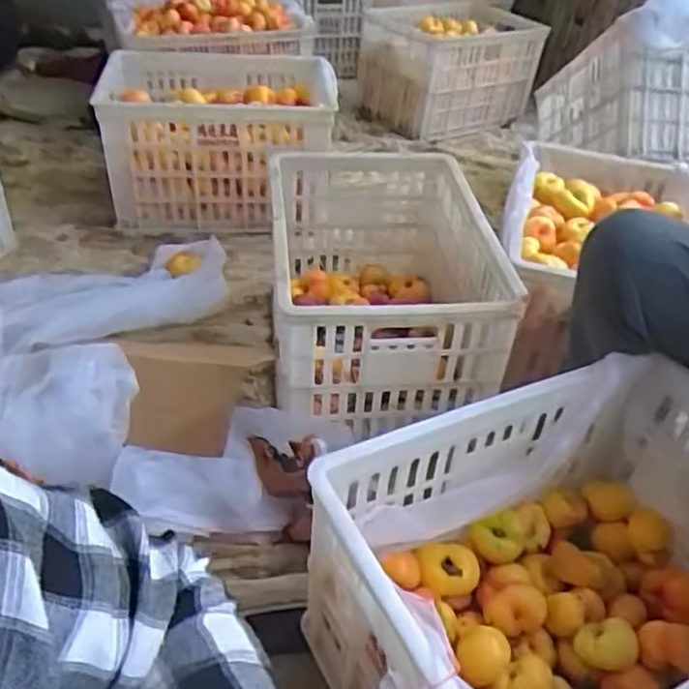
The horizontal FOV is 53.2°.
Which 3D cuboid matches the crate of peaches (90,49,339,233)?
[{"bbox_3d":[-0.278,-0.469,1.544,0.465,0.274,0.380,0,39,-5],"label":"crate of peaches"}]

